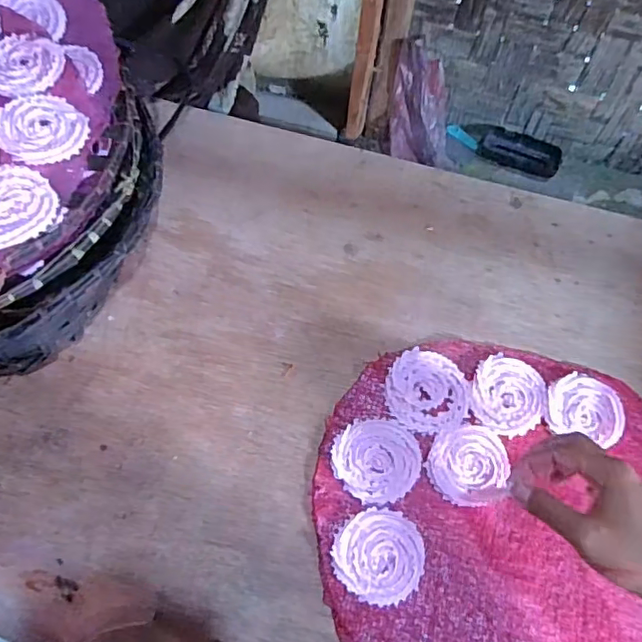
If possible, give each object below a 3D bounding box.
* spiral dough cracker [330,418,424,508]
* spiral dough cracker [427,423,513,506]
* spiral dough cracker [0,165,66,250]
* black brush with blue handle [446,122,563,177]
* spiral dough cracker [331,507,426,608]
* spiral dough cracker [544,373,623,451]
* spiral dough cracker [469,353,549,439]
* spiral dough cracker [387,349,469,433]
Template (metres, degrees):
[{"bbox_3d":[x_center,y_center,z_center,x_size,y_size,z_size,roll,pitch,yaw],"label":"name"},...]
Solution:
[{"bbox_3d":[0.052,0.124,0.509,0.076,0.006,0.074,-39,71,-22],"label":"spiral dough cracker"},{"bbox_3d":[0.134,0.131,0.509,0.077,0.004,0.069,-16,64,-13],"label":"spiral dough cracker"},{"bbox_3d":[-0.258,-0.094,0.463,0.075,0.012,0.074,-29,67,-17],"label":"spiral dough cracker"},{"bbox_3d":[0.266,-0.253,0.811,0.159,0.033,0.052,26,63,11],"label":"black brush with blue handle"},{"bbox_3d":[0.049,0.196,0.470,0.076,0.009,0.073,11,61,2],"label":"spiral dough cracker"},{"bbox_3d":[0.255,0.084,0.545,0.073,0.010,0.065,18,62,5],"label":"spiral dough cracker"},{"bbox_3d":[0.183,0.073,0.546,0.069,0.008,0.078,21,62,7],"label":"spiral dough cracker"},{"bbox_3d":[0.100,0.066,0.541,0.076,0.009,0.079,-23,66,-16],"label":"spiral dough cracker"}]

